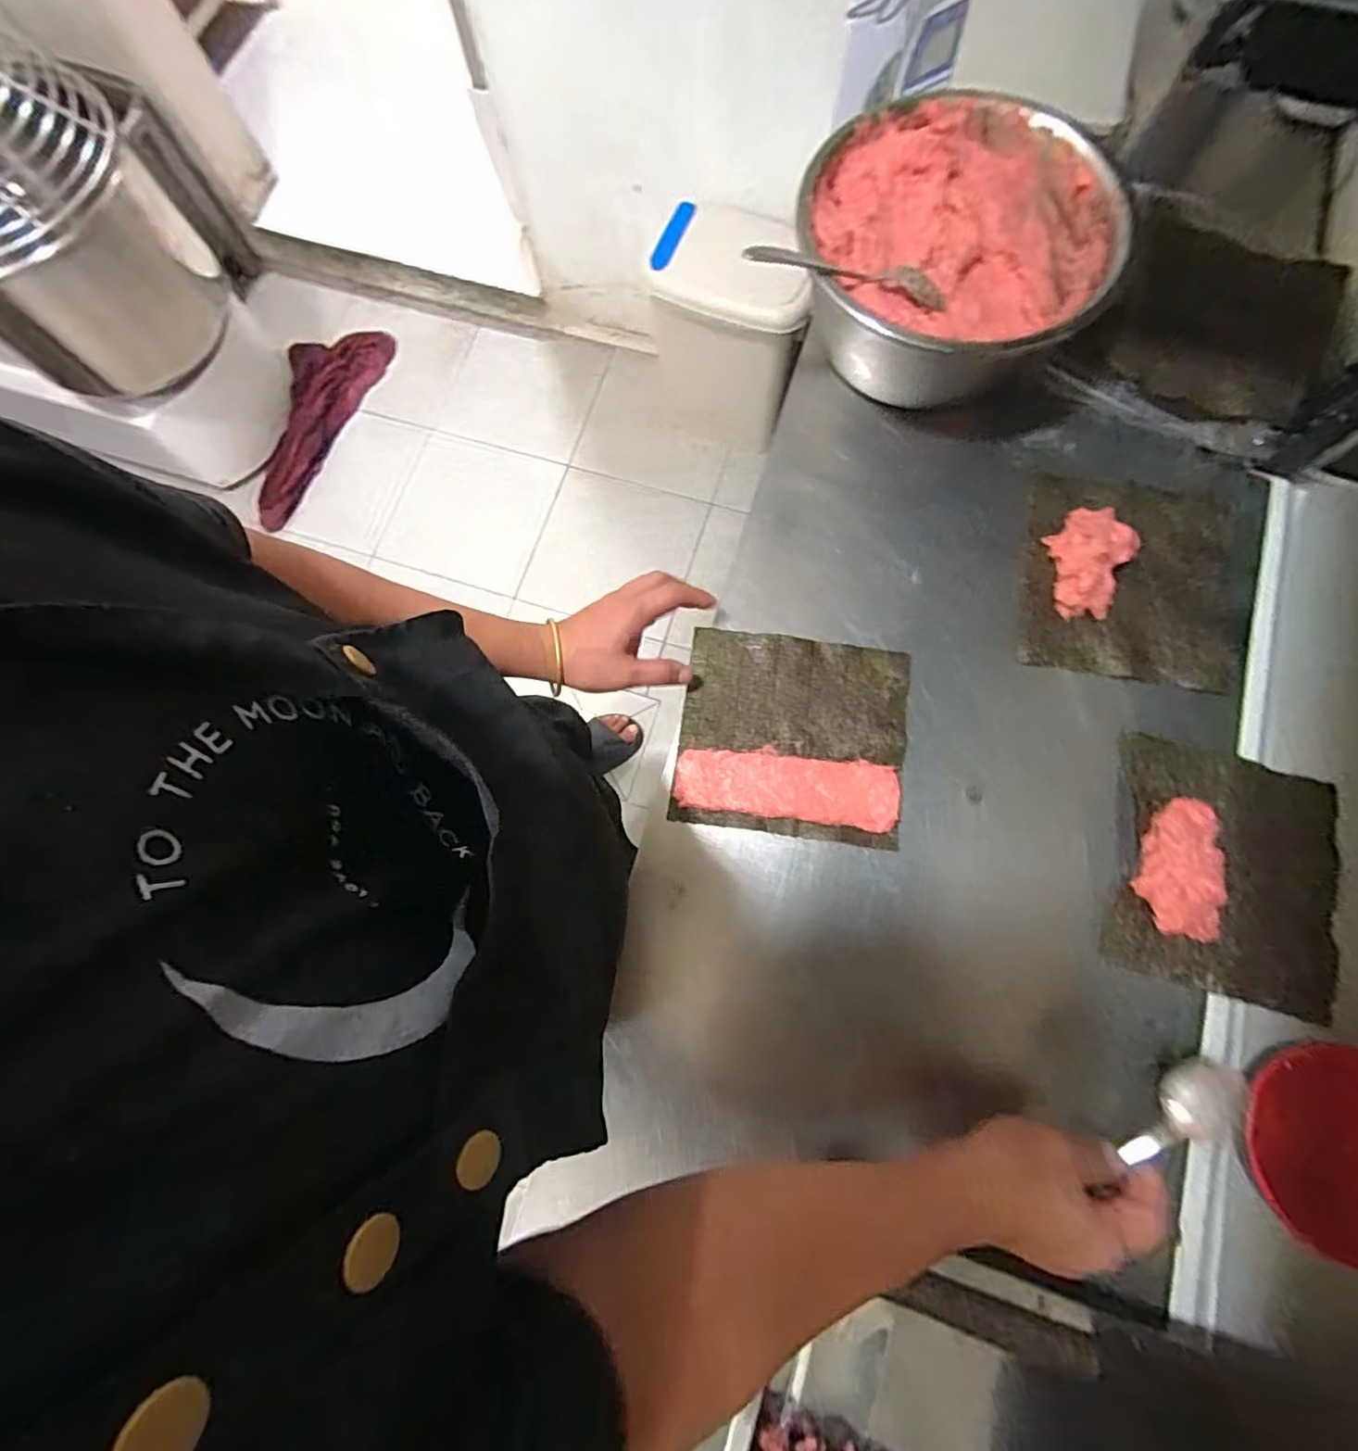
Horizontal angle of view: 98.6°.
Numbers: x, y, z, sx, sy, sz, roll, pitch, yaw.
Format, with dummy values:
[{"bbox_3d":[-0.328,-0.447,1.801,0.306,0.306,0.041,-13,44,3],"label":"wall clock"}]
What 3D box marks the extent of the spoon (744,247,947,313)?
[{"bbox_3d":[0.149,-0.392,0.509,0.190,0.016,0.031,1,76,-14],"label":"spoon"}]

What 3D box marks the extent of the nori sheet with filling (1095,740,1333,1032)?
[{"bbox_3d":[0.468,0.124,0.489,0.183,0.034,0.200,15,78,5],"label":"nori sheet with filling"}]

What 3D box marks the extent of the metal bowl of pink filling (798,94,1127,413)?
[{"bbox_3d":[0.254,-0.446,0.579,0.267,0.134,0.283,0,77,2],"label":"metal bowl of pink filling"}]

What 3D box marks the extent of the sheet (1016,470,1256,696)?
[{"bbox_3d":[0.446,-0.142,0.556,0.217,0.034,0.208,10,78,4],"label":"sheet"}]

